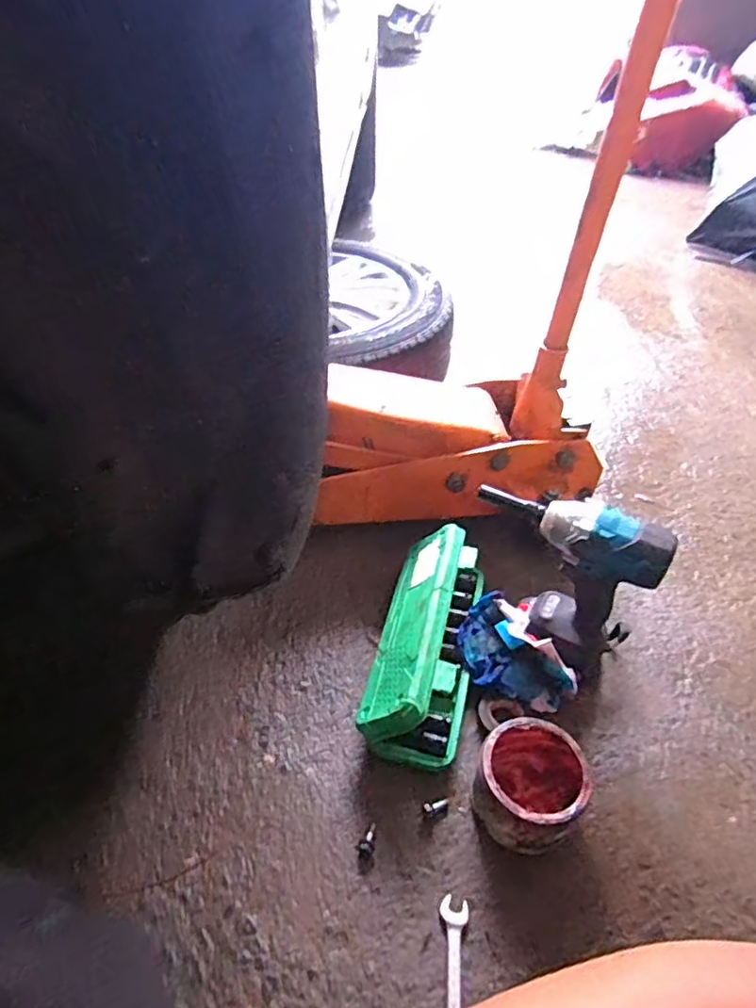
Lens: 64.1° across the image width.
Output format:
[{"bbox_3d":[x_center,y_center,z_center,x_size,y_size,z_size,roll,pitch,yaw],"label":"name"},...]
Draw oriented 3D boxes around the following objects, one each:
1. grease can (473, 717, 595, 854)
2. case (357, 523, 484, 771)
[{"bbox_3d":[0.152,0.280,0.605,0.103,0.081,0.101,2,43,-2],"label":"grease can"},{"bbox_3d":[0.061,0.159,0.716,0.109,0.112,0.271,13,44,10],"label":"case"}]

